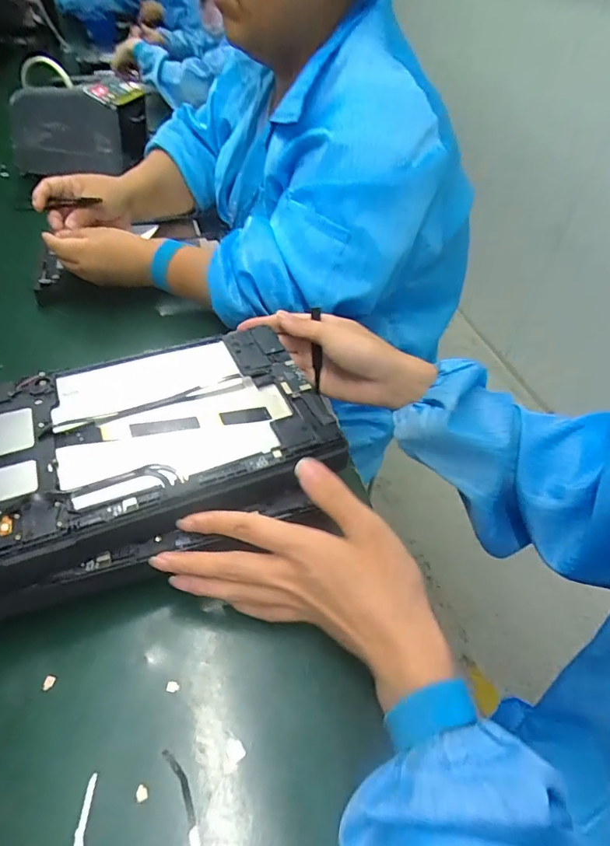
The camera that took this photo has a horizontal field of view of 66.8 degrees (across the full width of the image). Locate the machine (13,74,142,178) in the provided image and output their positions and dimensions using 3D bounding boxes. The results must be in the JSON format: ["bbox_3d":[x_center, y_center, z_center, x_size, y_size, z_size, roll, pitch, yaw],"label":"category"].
[{"bbox_3d":[-0.378,-0.495,0.765,0.207,0.137,0.096,14,49,10],"label":"machine"}]

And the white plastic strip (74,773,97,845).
[{"bbox_3d":[-0.112,0.210,0.233,0.008,0.004,0.053,-6,47,-12],"label":"white plastic strip"}]

